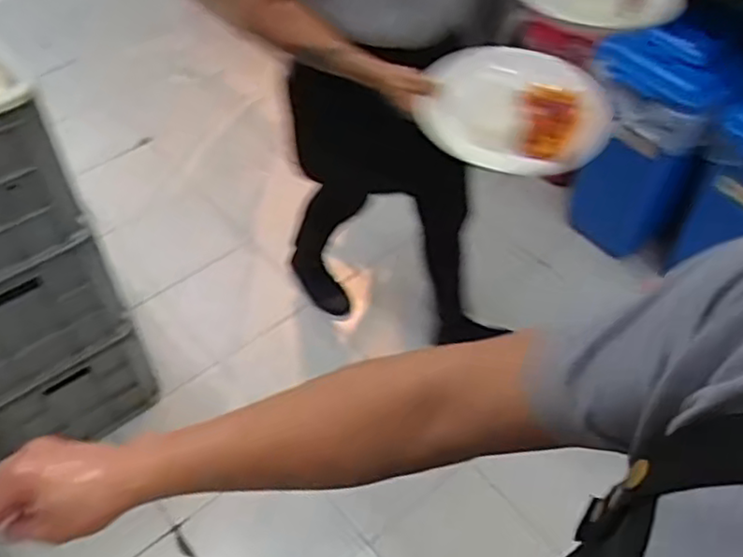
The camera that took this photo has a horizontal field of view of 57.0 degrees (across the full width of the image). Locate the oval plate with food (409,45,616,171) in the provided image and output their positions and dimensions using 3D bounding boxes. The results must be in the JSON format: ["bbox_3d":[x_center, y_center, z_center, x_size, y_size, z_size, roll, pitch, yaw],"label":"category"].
[{"bbox_3d":[0.220,-0.243,1.005,0.290,0.044,0.233,9,61,-5],"label":"oval plate with food"}]

